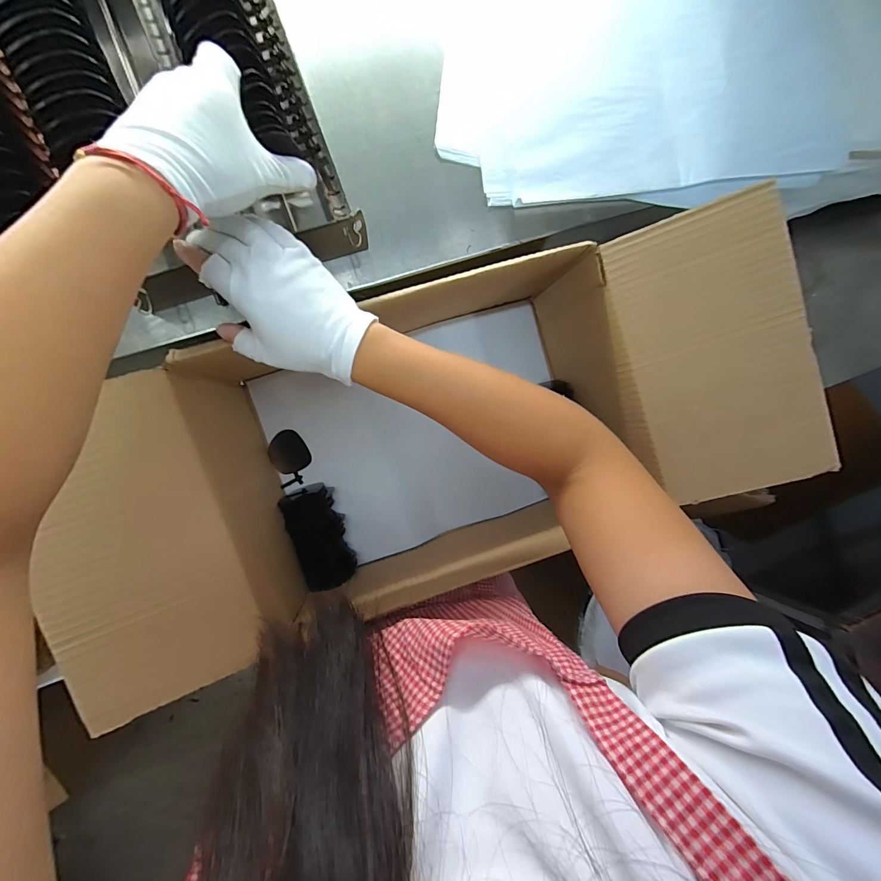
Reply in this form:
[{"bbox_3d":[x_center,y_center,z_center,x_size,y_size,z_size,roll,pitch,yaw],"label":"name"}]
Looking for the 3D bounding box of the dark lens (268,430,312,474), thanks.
[{"bbox_3d":[-0.194,0.016,0.490,0.048,0.009,0.053,-27,94,-7],"label":"dark lens"}]

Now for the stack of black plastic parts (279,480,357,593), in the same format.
[{"bbox_3d":[-0.151,0.119,0.484,0.062,0.037,0.122,-20,93,-7],"label":"stack of black plastic parts"}]

